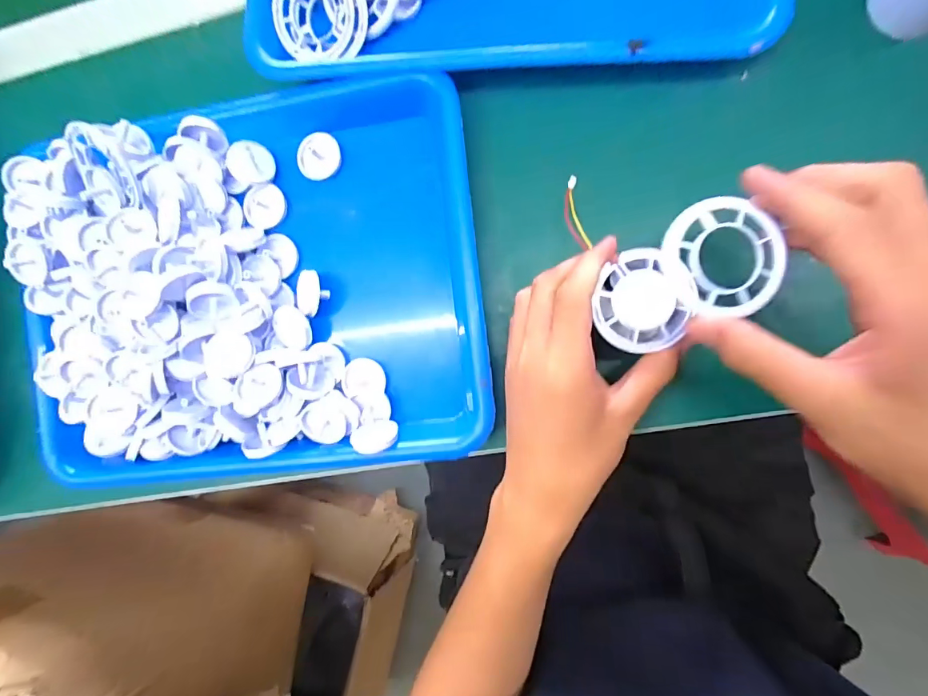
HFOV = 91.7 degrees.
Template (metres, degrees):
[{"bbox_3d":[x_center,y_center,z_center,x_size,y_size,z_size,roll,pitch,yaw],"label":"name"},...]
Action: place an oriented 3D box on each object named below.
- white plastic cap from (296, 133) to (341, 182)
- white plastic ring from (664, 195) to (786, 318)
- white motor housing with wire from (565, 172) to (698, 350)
[{"bbox_3d":[-0.104,-0.136,0.318,0.030,0.006,0.032,0,90,9],"label":"white plastic cap"},{"bbox_3d":[0.122,-0.043,0.212,0.054,0.008,0.056,0,90,9],"label":"white plastic ring"},{"bbox_3d":[0.083,-0.048,0.255,0.044,0.025,0.107,-27,72,8],"label":"white motor housing with wire"}]

